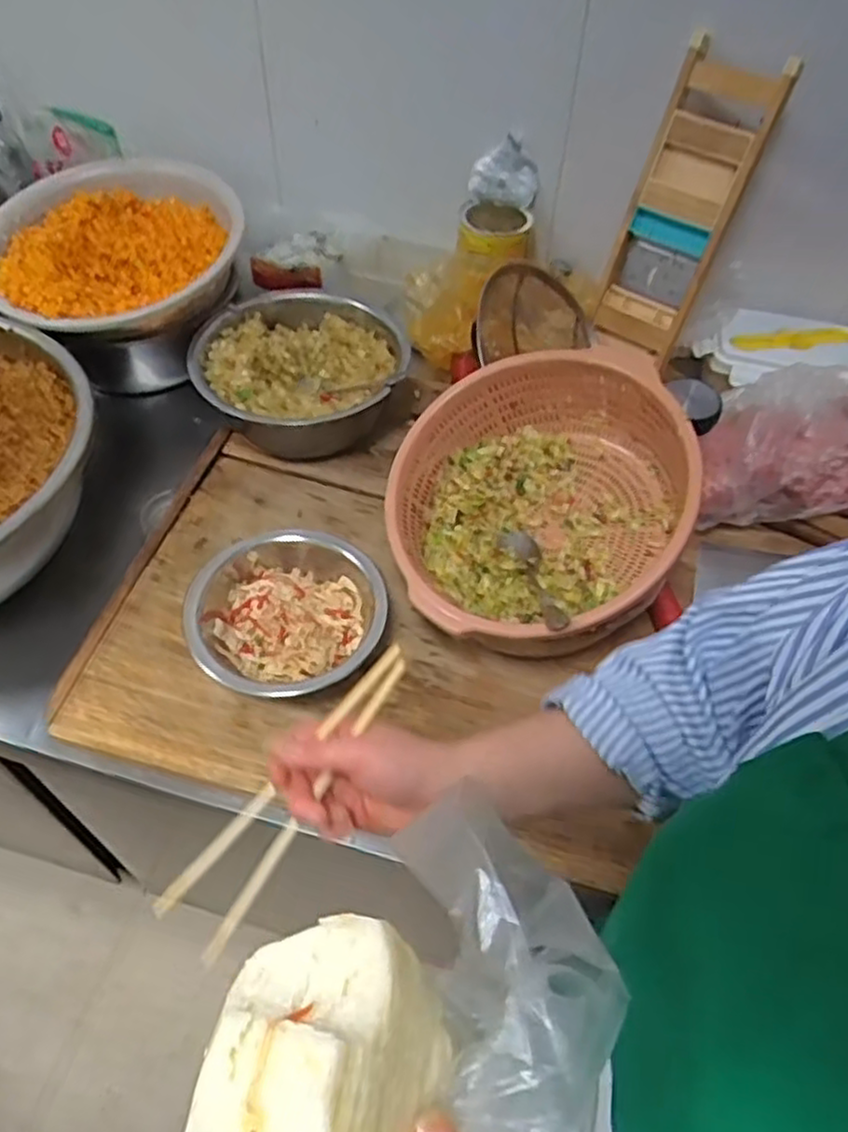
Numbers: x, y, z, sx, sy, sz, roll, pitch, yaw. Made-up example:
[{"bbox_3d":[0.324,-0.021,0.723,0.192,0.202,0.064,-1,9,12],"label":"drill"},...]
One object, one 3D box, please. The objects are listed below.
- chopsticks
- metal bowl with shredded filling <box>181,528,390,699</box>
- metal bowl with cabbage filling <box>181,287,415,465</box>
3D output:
[{"bbox_3d":[-0.082,0.138,0.457,0.040,0.031,0.217,34,87,23],"label":"chopsticks"},{"bbox_3d":[-0.132,0.046,0.720,0.184,0.071,0.178,1,51,-1],"label":"metal bowl with shredded filling"},{"bbox_3d":[-0.151,-0.234,0.925,0.247,0.091,0.234,1,51,-1],"label":"metal bowl with cabbage filling"}]

